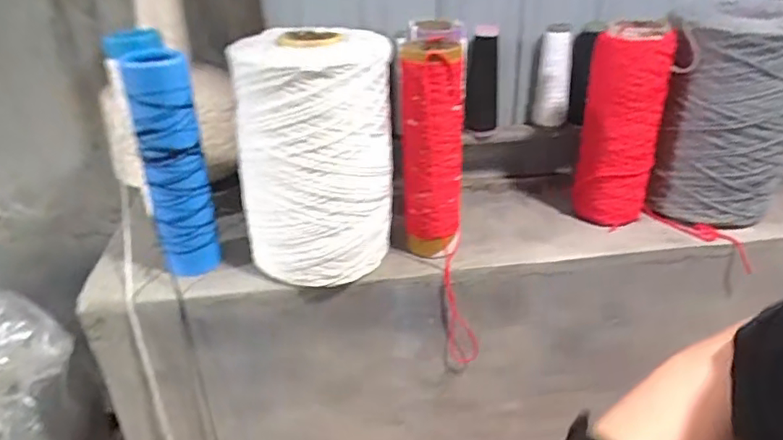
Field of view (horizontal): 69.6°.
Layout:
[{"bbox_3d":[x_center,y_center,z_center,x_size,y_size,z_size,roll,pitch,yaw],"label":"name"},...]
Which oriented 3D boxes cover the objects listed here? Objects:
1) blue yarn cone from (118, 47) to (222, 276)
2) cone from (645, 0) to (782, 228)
[{"bbox_3d":[-0.276,-0.064,0.725,0.060,0.287,0.069,14,31,28],"label":"blue yarn cone"},{"bbox_3d":[0.476,-0.139,0.783,0.170,0.294,0.148,-21,32,-33],"label":"cone"}]

